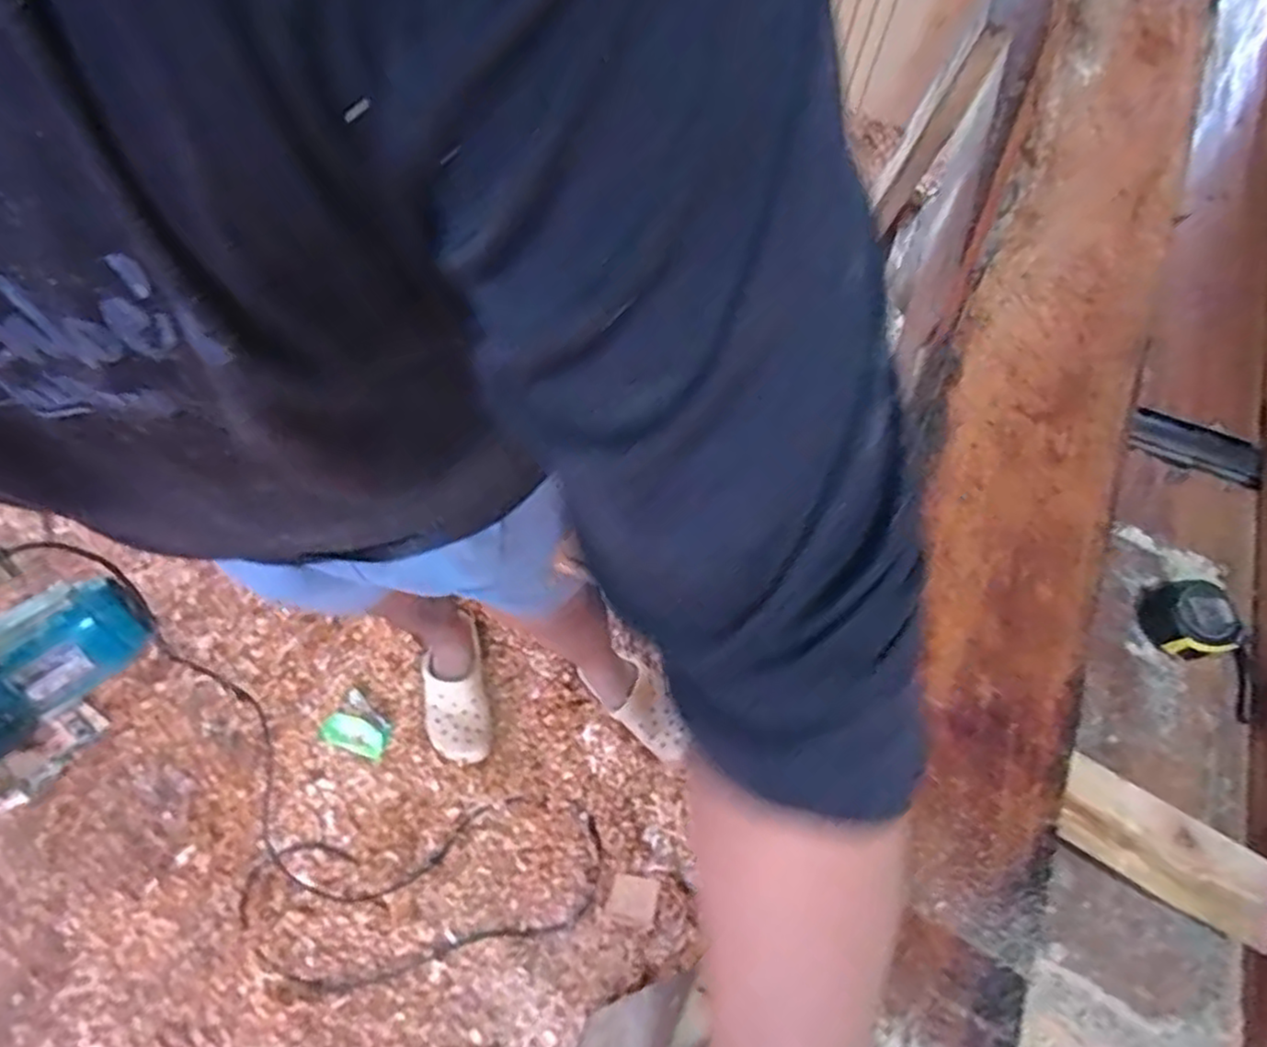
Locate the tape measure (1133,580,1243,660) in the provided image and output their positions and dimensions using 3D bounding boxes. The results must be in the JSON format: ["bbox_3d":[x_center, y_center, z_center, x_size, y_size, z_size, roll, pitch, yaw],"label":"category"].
[{"bbox_3d":[0.491,0.082,0.621,0.066,0.037,0.072,1,66,-2],"label":"tape measure"}]

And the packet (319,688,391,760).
[{"bbox_3d":[-0.488,0.367,1.247,0.119,0.017,0.092,36,69,13],"label":"packet"}]

